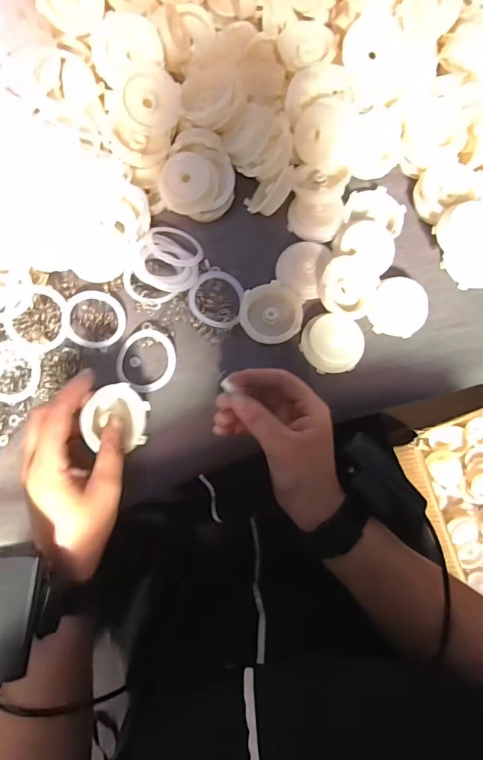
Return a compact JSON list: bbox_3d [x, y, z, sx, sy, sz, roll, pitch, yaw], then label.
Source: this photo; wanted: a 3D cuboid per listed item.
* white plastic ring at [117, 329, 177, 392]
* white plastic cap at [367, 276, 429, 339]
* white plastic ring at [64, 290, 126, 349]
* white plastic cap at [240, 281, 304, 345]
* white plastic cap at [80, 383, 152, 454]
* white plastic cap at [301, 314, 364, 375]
[{"bbox_3d":[-0.083,-0.017,0.378,0.051,0.007,0.054,0,80,1],"label":"white plastic ring"},{"bbox_3d":[0.141,-0.064,0.382,0.052,0.015,0.052,1,100,5],"label":"white plastic cap"},{"bbox_3d":[-0.129,-0.054,0.379,0.051,0.005,0.055,4,69,-10],"label":"white plastic ring"},{"bbox_3d":[0.027,-0.058,0.378,0.052,0.013,0.055,0,80,1],"label":"white plastic cap"},{"bbox_3d":[-0.098,0.028,0.336,0.018,0.054,0.047,2,80,41],"label":"white plastic cap"},{"bbox_3d":[0.080,-0.031,0.374,0.053,0.021,0.047,12,80,3],"label":"white plastic cap"}]

